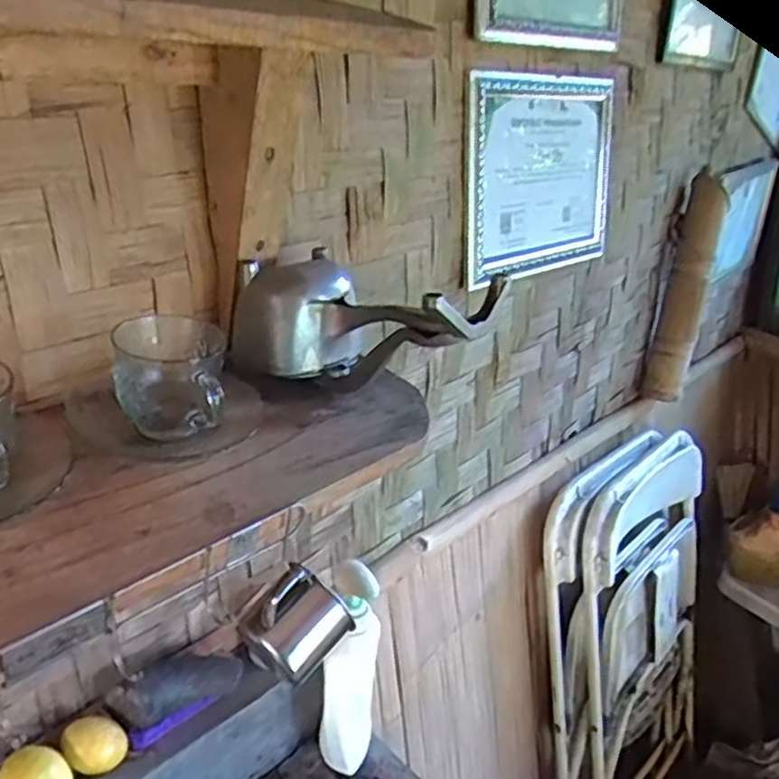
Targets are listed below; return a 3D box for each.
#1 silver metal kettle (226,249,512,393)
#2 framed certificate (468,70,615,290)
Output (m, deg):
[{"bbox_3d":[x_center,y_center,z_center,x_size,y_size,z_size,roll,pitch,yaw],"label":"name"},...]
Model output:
[{"bbox_3d":[-0.032,-0.057,0.611,0.245,0.133,0.097,27,34,32],"label":"silver metal kettle"},{"bbox_3d":[0.224,-0.301,1.010,0.024,0.256,0.373,12,23,43],"label":"framed certificate"}]

